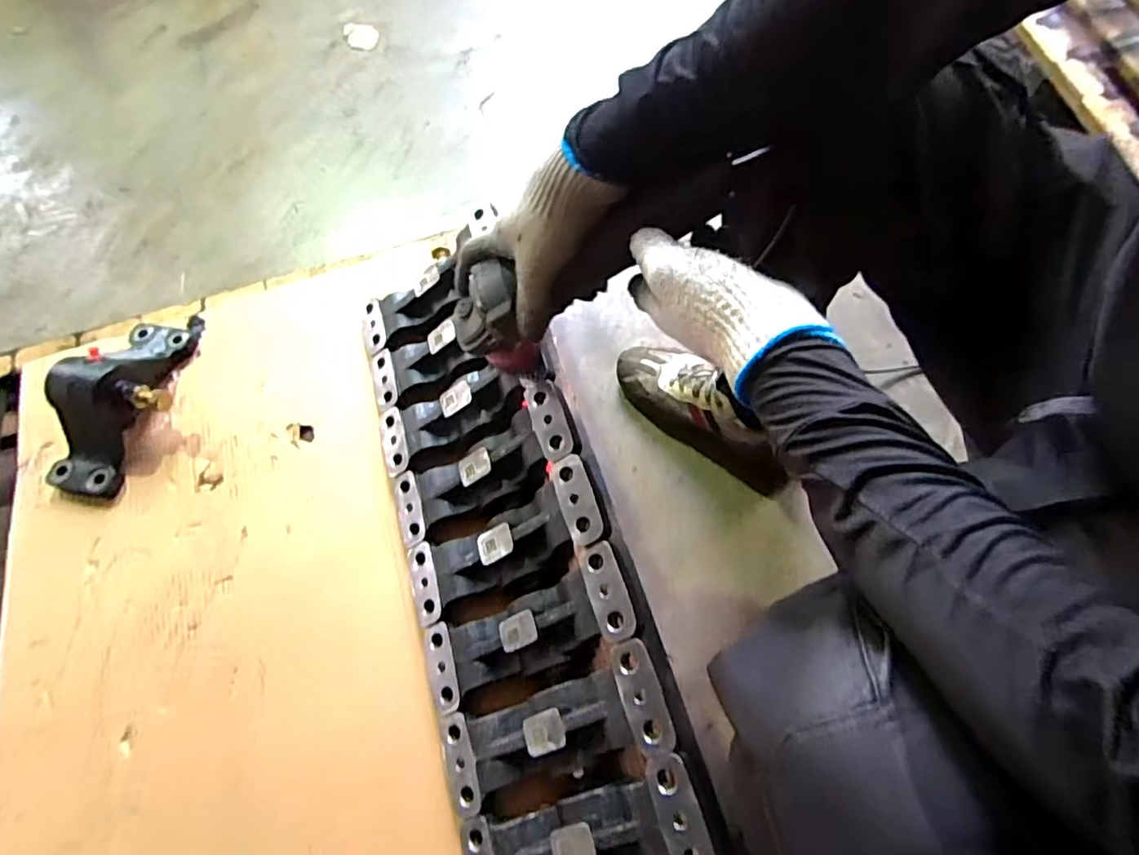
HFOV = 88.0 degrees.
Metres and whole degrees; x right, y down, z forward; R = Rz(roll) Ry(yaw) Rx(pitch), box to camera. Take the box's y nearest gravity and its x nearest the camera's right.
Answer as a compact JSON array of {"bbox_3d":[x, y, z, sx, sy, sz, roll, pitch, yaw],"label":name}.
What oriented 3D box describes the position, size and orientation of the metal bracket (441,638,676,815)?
[{"bbox_3d":[-0.016,0.262,0.515,0.228,0.038,0.079,-30,65,21],"label":"metal bracket"}]

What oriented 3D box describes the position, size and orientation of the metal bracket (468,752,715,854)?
[{"bbox_3d":[0.014,0.340,0.485,0.229,0.046,0.089,-30,64,22],"label":"metal bracket"}]

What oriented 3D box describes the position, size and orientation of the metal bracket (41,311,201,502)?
[{"bbox_3d":[-0.537,-0.044,0.710,0.120,0.075,0.260,12,67,9],"label":"metal bracket"}]

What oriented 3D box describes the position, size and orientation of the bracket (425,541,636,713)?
[{"bbox_3d":[-0.040,0.187,0.549,0.227,0.035,0.077,-31,64,22],"label":"bracket"}]

